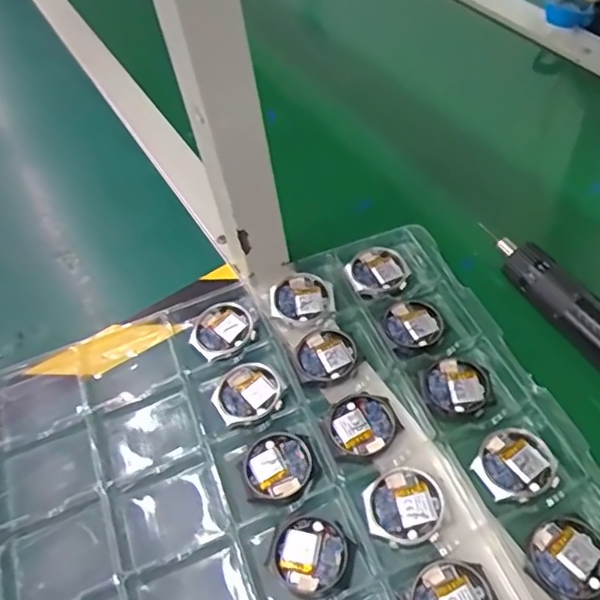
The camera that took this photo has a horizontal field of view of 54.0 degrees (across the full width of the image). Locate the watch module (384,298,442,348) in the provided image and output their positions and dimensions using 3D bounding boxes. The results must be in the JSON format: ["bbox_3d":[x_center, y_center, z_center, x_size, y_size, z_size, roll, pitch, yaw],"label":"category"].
[{"bbox_3d":[0.089,0.018,0.454,0.046,0.008,0.041,-37,58,-20],"label":"watch module"}]

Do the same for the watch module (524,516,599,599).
[{"bbox_3d":[0.156,0.150,0.341,0.049,0.006,0.043,-37,57,-19],"label":"watch module"}]

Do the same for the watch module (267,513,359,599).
[{"bbox_3d":[0.008,0.153,0.354,0.050,0.008,0.043,30,62,26],"label":"watch module"}]

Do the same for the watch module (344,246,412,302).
[{"bbox_3d":[0.064,-0.023,0.480,0.050,0.006,0.046,-26,55,-12],"label":"watch module"}]

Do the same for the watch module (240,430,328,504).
[{"bbox_3d":[-0.013,0.110,0.390,0.049,0.007,0.047,-27,55,-13],"label":"watch module"}]

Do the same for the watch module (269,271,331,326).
[{"bbox_3d":[0.000,-0.001,0.465,0.046,0.009,0.043,-10,53,-1],"label":"watch module"}]

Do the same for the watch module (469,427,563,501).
[{"bbox_3d":[0.137,0.105,0.377,0.048,0.005,0.045,-23,54,-10],"label":"watch module"}]

